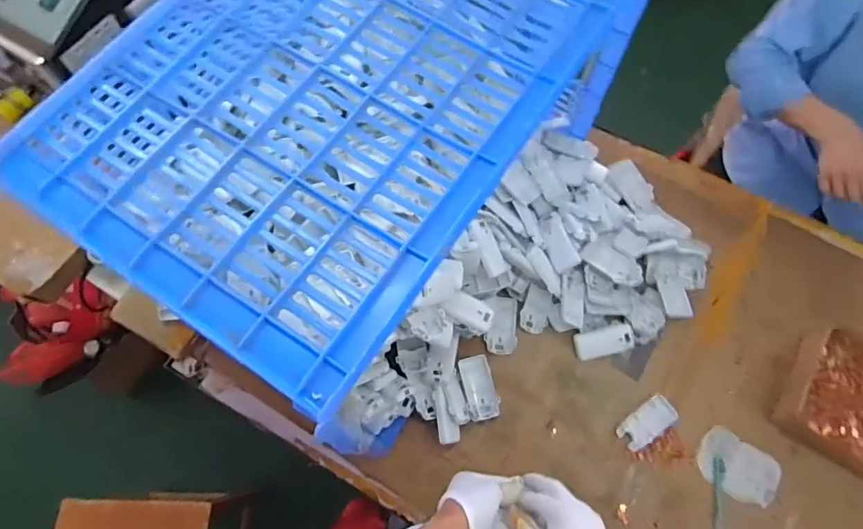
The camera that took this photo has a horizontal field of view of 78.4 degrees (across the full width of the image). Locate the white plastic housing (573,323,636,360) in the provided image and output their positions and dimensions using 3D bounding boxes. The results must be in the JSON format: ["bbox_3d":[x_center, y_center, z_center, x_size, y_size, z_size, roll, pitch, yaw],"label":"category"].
[{"bbox_3d":[0.280,0.124,0.849,0.096,0.014,0.044,-10,68,-4],"label":"white plastic housing"}]

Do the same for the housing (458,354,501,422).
[{"bbox_3d":[0.075,0.193,0.830,0.048,0.018,0.098,-12,69,-4],"label":"housing"}]

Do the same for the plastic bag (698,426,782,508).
[{"bbox_3d":[0.458,0.302,0.787,0.113,0.013,0.080,32,72,12],"label":"plastic bag"}]

